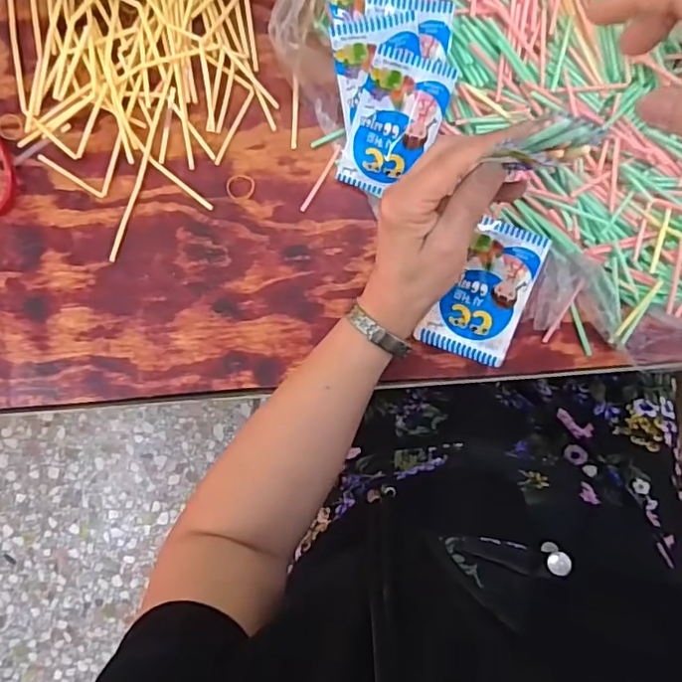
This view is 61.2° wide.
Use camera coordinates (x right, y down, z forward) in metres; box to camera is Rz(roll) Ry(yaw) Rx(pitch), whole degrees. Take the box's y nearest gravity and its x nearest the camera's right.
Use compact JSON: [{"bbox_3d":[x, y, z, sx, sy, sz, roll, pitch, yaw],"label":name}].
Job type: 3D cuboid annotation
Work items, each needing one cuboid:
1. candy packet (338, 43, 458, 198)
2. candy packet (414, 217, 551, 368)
[{"bbox_3d":[0.042,-0.165,0.447,0.063,0.012,0.105,20,117,-2],"label":"candy packet"},{"bbox_3d":[0.113,-0.040,0.464,0.067,0.027,0.107,21,95,2],"label":"candy packet"}]

